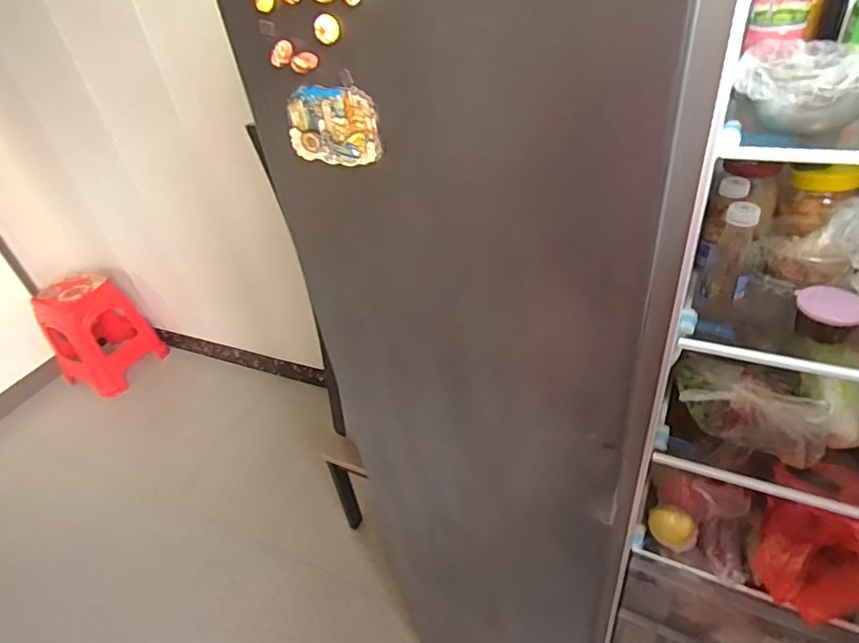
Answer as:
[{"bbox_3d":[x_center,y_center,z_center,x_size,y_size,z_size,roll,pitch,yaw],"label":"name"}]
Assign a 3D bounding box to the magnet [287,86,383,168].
[{"bbox_3d":[-0.089,-0.179,0.469,0.091,0.066,0.009,9,38,23],"label":"magnet"}]

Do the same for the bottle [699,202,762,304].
[{"bbox_3d":[0.454,-0.103,0.768,0.061,0.154,0.053,14,40,29],"label":"bottle"}]

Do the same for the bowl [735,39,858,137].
[{"bbox_3d":[0.437,-0.264,0.583,0.150,0.083,0.150,14,40,29],"label":"bowl"}]

